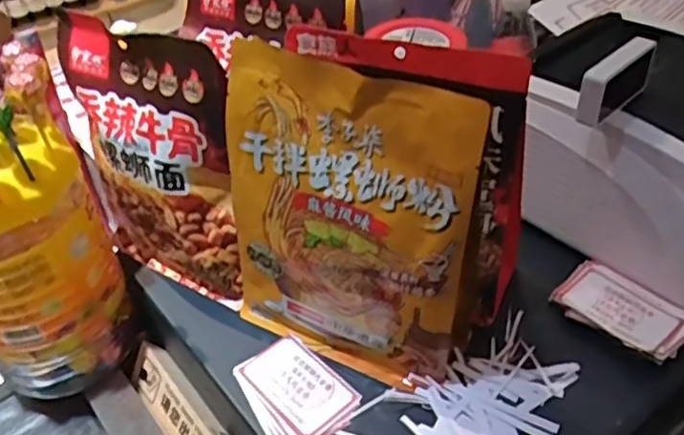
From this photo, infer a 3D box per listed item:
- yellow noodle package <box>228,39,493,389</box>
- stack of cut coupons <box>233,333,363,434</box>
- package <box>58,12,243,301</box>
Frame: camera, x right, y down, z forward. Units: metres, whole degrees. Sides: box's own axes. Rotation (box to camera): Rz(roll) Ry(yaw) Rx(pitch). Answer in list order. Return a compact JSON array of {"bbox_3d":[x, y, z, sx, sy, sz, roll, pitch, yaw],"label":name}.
[{"bbox_3d":[0.004,0.006,0.503,0.197,0.245,0.067,19,46,23],"label":"yellow noodle package"},{"bbox_3d":[-0.038,0.142,0.539,0.076,0.006,0.100,-24,46,-22],"label":"stack of cut coupons"},{"bbox_3d":[-0.168,-0.046,0.577,0.185,0.244,0.041,22,48,26],"label":"package"}]

